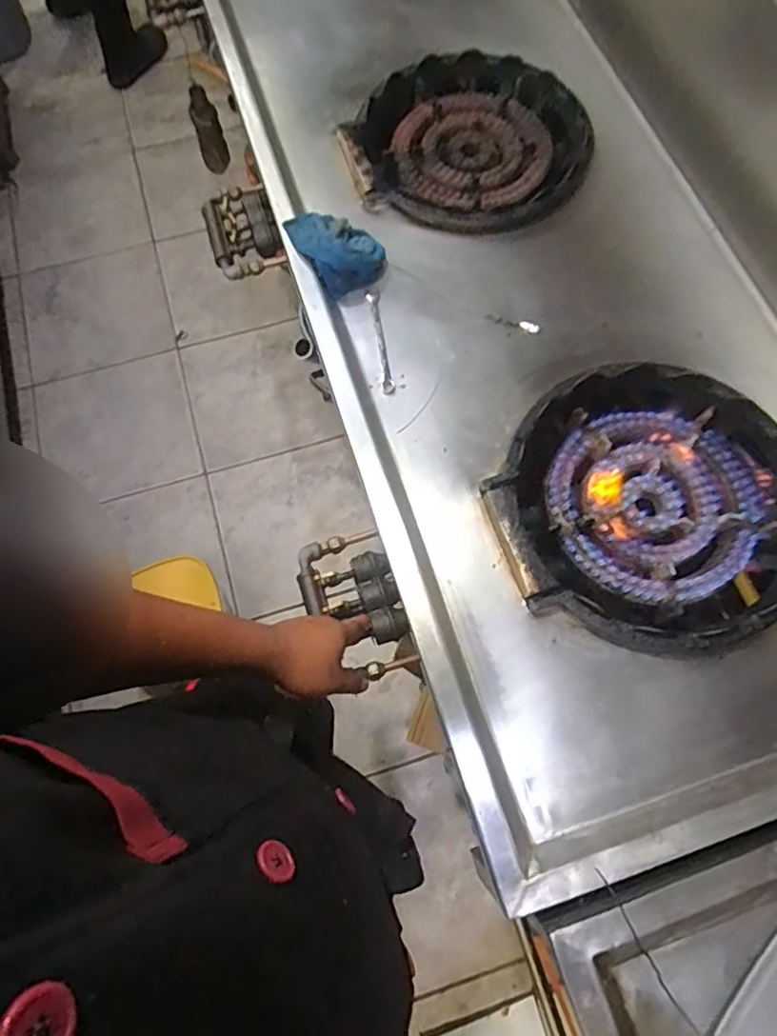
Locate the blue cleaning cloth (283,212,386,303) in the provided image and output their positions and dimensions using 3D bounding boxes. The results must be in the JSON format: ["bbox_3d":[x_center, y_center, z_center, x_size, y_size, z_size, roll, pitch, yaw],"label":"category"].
[{"bbox_3d":[-0.069,-0.352,0.755,0.097,0.052,0.131,-37,73,-10],"label":"blue cleaning cloth"}]

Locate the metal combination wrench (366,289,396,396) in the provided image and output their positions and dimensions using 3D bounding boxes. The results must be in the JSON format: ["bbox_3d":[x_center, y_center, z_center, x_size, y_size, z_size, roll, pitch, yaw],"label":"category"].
[{"bbox_3d":[-0.010,-0.224,0.731,0.017,0.009,0.155,-9,70,-1],"label":"metal combination wrench"}]

